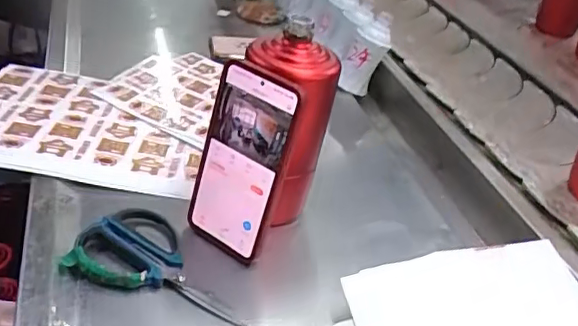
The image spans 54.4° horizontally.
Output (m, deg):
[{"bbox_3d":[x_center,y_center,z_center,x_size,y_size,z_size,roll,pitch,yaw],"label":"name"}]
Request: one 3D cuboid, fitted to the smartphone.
[{"bbox_3d":[-0.044,0.001,0.487,0.081,0.162,0.011,25,23,25],"label":"smartphone"}]

